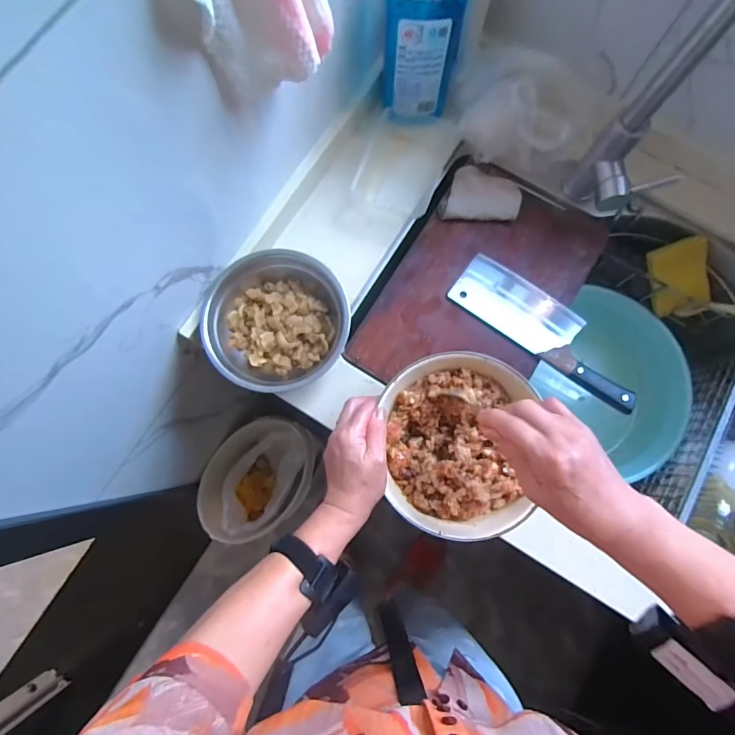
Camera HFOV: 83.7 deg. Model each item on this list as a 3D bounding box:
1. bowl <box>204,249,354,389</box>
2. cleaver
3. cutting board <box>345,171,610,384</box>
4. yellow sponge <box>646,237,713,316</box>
[{"bbox_3d":[-0.119,-0.061,0.544,0.173,0.062,0.182,0,78,1],"label":"bowl"},{"bbox_3d":[0.253,-0.053,0.573,0.279,0.014,0.079,37,81,7],"label":"cleaver"},{"bbox_3d":[0.163,-0.110,0.594,0.242,0.010,0.359,30,80,6],"label":"cutting board"},{"bbox_3d":[0.480,-0.137,0.628,0.074,0.022,0.110,-20,116,20],"label":"yellow sponge"}]

